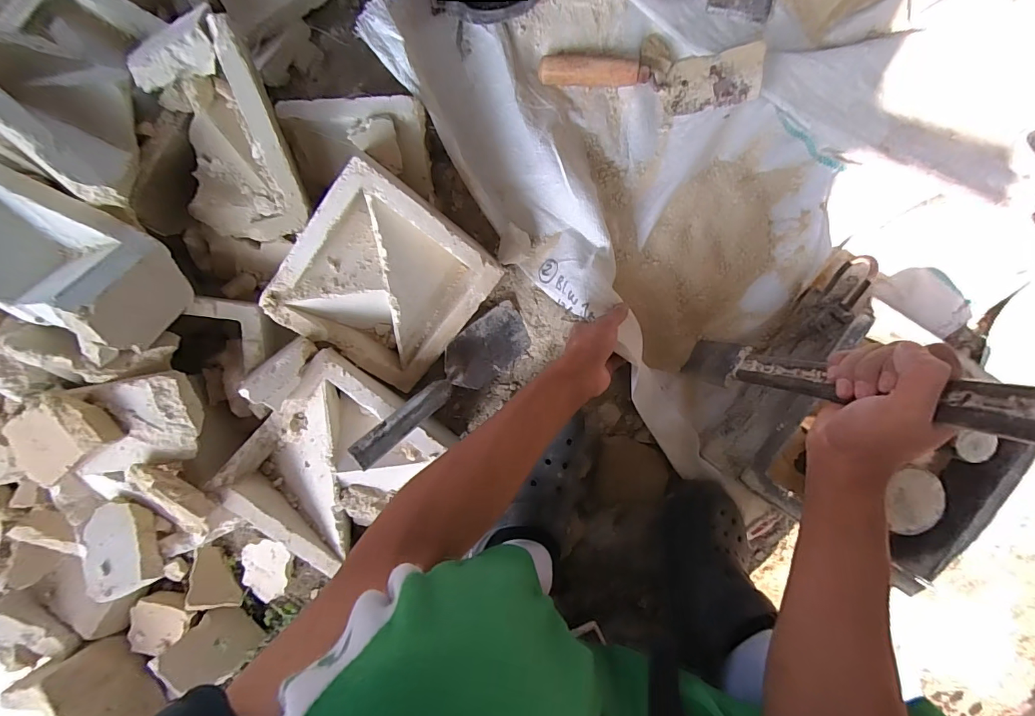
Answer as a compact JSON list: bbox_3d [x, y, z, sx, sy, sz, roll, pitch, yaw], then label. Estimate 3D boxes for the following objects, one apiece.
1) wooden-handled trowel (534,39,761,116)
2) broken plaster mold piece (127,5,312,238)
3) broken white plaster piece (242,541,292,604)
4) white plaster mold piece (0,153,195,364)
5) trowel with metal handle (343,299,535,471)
[{"bbox_3d":[0.159,-0.354,0.538,0.260,0.050,0.071,6,92,0],"label":"wooden-handled trowel"},{"bbox_3d":[-0.309,-0.234,0.482,0.123,0.086,0.232,-12,121,-2],"label":"broken plaster mold piece"},{"bbox_3d":[-0.336,0.282,0.580,0.068,0.015,0.079,2,92,1],"label":"broken white plaster piece"},{"bbox_3d":[-0.470,-0.106,0.427,0.225,0.107,0.127,26,92,0],"label":"white plaster mold piece"},{"bbox_3d":[-0.083,0.031,0.522,0.070,0.044,0.263,48,56,-2],"label":"trowel with metal handle"}]

